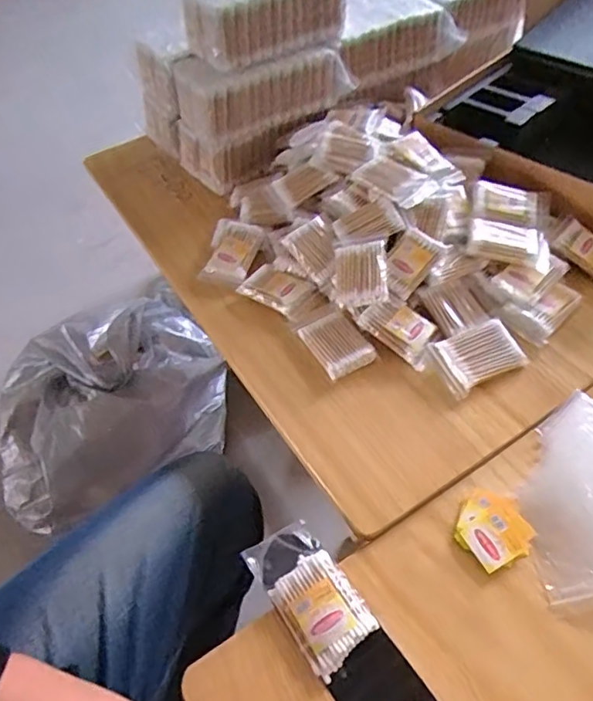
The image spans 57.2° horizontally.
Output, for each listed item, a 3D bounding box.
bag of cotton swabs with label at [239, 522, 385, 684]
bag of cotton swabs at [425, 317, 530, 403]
[{"bbox_3d":[0.011,0.197,0.447,0.060,0.018,0.113,-31,56,-18],"label":"bag of cotton swabs with label"},{"bbox_3d":[0.190,0.007,0.568,0.087,0.018,0.063,-20,53,-10],"label":"bag of cotton swabs"}]

